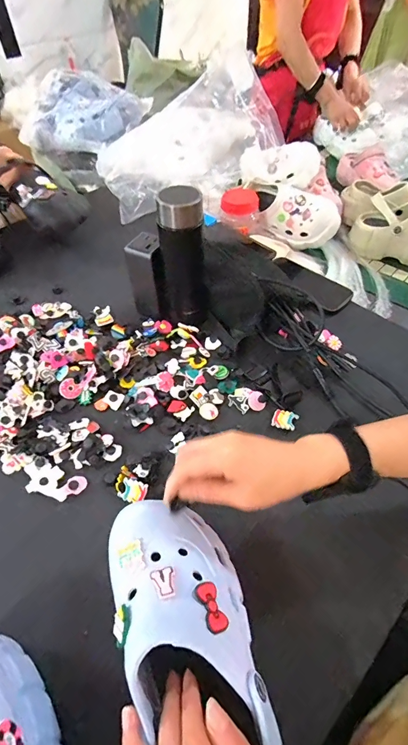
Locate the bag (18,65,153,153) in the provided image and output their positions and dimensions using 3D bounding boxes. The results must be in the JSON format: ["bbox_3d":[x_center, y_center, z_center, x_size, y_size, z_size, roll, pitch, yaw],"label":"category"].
[{"bbox_3d":[-0.355,-0.771,1.061,0.323,0.135,0.248,13,53,9],"label":"bag"}]

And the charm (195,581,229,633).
[{"bbox_3d":[0.005,0.183,0.280,0.020,0.009,0.035,1,44,-39],"label":"charm"}]

